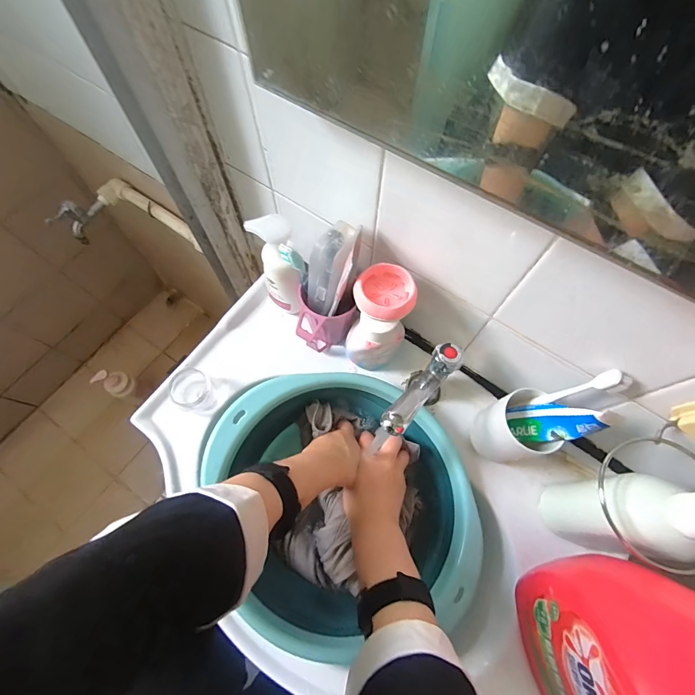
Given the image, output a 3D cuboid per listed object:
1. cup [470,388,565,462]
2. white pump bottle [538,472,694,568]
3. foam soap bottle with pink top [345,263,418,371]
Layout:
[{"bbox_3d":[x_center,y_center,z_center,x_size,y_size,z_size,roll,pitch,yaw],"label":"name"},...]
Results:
[{"bbox_3d":[0.189,0.097,0.433,0.061,0.097,0.073,-10,69,-5],"label":"cup"},{"bbox_3d":[0.267,0.163,0.354,0.071,0.217,0.067,0,69,-1],"label":"white pump bottle"},{"bbox_3d":[0.038,-0.028,0.442,0.064,0.154,0.067,20,70,7],"label":"foam soap bottle with pink top"}]

